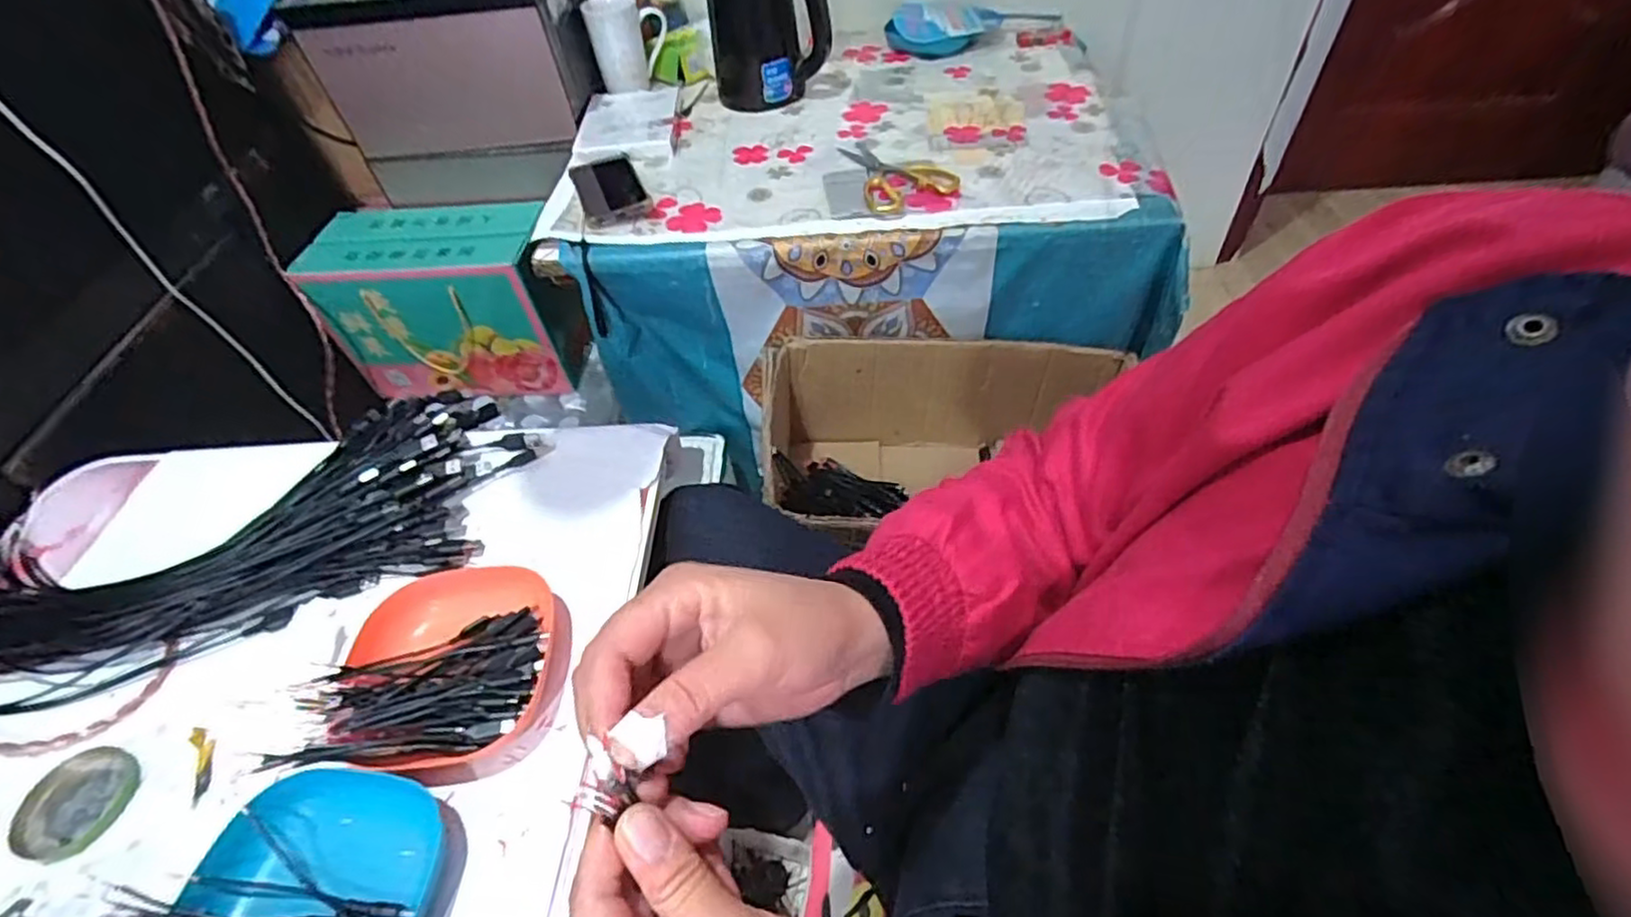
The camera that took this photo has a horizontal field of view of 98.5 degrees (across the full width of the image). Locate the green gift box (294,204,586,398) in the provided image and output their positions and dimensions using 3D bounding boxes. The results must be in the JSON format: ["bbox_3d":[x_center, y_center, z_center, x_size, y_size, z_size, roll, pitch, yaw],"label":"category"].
[{"bbox_3d":[-0.543,-0.239,1.078,0.330,0.234,0.159,-1,50,4],"label":"green gift box"}]

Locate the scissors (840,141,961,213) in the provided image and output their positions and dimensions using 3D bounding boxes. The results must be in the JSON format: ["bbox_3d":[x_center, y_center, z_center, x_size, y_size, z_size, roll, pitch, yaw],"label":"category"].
[{"bbox_3d":[0.084,-0.354,0.860,0.116,0.010,0.179,-23,52,-14],"label":"scissors"}]

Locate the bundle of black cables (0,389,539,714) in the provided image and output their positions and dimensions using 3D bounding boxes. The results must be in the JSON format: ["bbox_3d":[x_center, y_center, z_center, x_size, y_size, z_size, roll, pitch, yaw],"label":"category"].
[{"bbox_3d":[-0.494,0.055,0.569,0.505,0.053,0.218,-19,51,-11],"label":"bundle of black cables"}]

